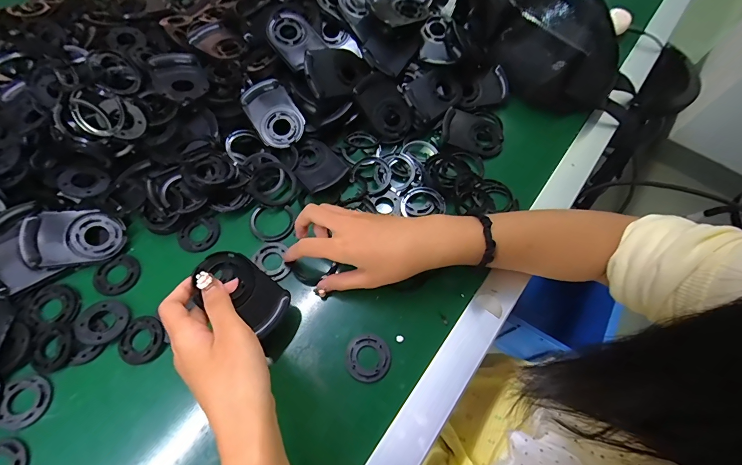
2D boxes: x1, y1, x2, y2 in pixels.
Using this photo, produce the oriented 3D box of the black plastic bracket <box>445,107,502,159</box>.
[{"bbox_3d":[0.136,-0.134,0.462,0.080,0.018,0.055,18,65,6],"label":"black plastic bracket"}]

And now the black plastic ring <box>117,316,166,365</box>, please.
[{"bbox_3d":[-0.222,0.105,0.335,0.041,0.006,0.043,1,65,-2],"label":"black plastic ring"}]

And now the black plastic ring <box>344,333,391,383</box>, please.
[{"bbox_3d":[-0.003,0.122,0.339,0.043,0.004,0.043,1,65,-2],"label":"black plastic ring"}]

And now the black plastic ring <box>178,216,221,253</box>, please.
[{"bbox_3d":[-0.193,0.002,0.394,0.036,0.009,0.044,36,68,14],"label":"black plastic ring"}]

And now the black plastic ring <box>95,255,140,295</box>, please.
[{"bbox_3d":[-0.267,0.046,0.367,0.042,0.004,0.042,1,65,-2],"label":"black plastic ring"}]

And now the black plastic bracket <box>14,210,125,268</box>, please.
[{"bbox_3d":[-0.309,0.005,0.364,0.085,0.013,0.057,-5,80,-26],"label":"black plastic bracket"}]

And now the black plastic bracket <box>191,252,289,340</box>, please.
[{"bbox_3d":[-0.115,0.053,0.311,0.082,0.012,0.054,43,56,-15],"label":"black plastic bracket"}]

